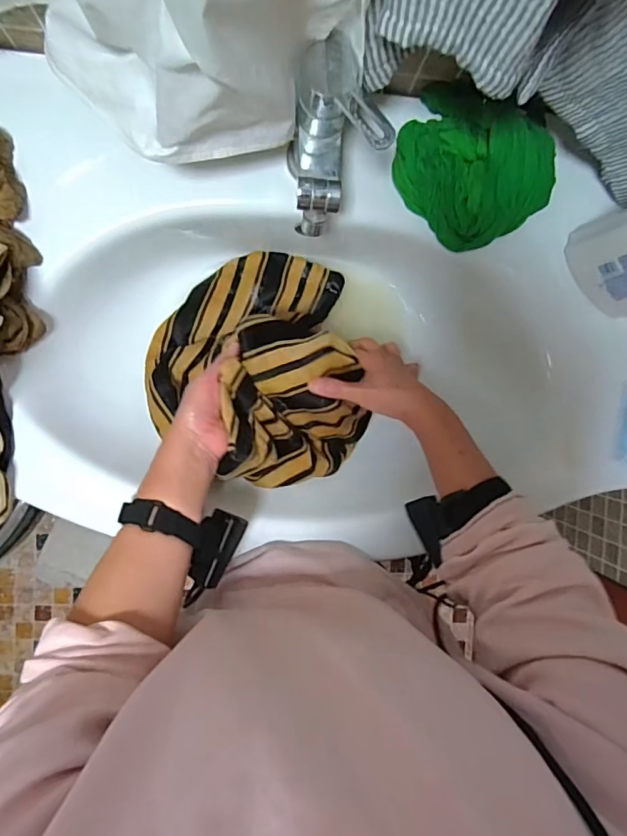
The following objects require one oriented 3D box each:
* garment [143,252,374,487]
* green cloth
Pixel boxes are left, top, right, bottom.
[{"bbox_3d":[-0.070,-0.071,0.570,0.247,0.181,0.272,-4,92,-5],"label":"garment"},{"bbox_3d":[0.163,-0.262,0.499,0.165,0.053,0.132,44,88,-5],"label":"green cloth"}]

